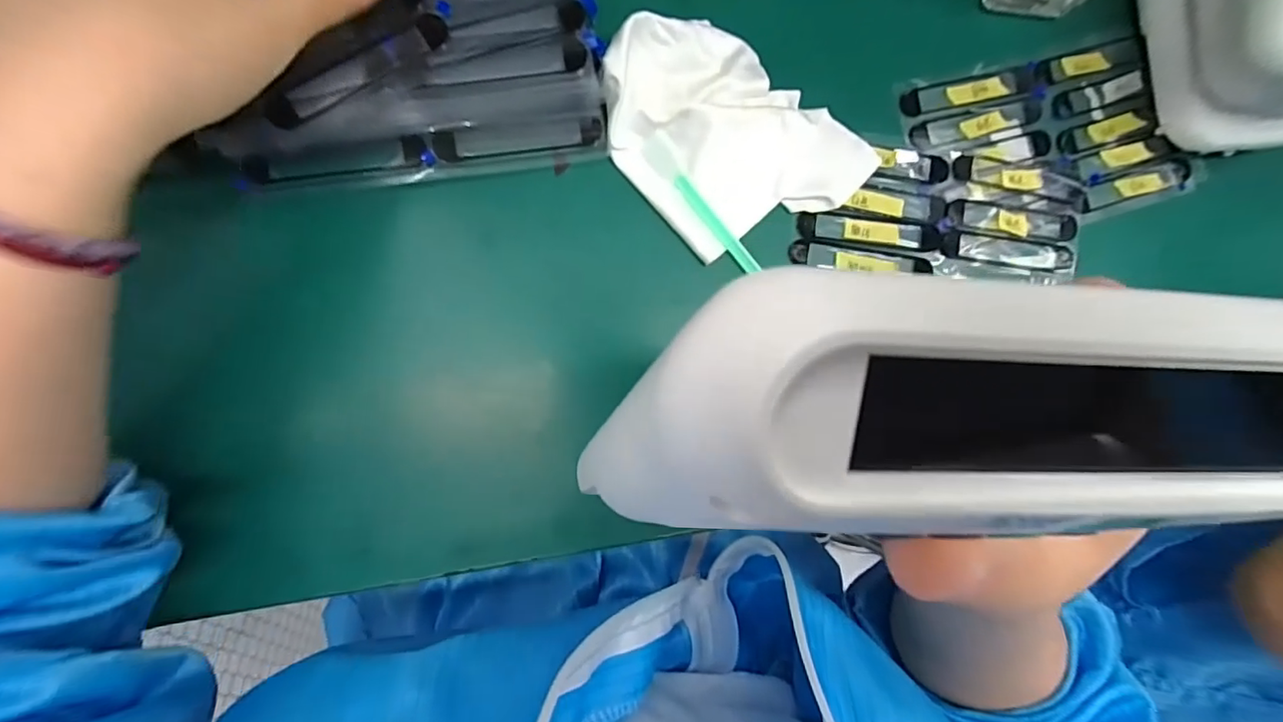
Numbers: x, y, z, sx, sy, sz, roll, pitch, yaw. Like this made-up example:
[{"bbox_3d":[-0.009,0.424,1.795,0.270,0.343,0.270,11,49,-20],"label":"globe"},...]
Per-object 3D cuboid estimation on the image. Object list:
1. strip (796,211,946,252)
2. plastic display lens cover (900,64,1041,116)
[{"bbox_3d":[0.125,-0.071,0.306,0.081,0.008,0.014,6,89,-8],"label":"strip"},{"bbox_3d":[0.186,-0.151,0.310,0.082,0.004,0.015,-15,92,-7],"label":"plastic display lens cover"}]

